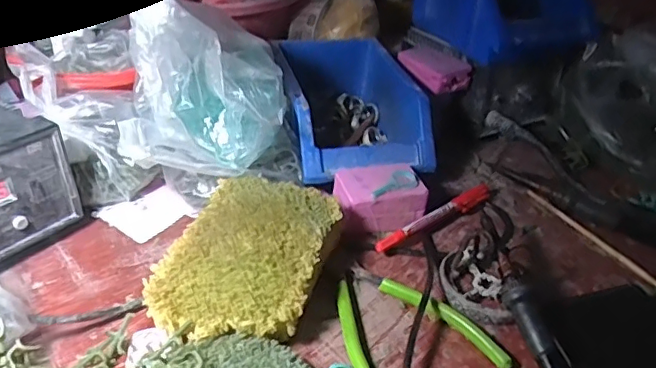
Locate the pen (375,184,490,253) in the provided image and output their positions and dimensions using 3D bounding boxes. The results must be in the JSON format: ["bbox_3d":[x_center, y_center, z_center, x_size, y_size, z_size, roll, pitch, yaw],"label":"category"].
[{"bbox_3d":[0.091,0.029,0.476,0.136,0.018,0.013,-22,46,-34],"label":"pen"}]

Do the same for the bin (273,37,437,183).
[{"bbox_3d":[0.016,-0.072,0.548,0.126,0.073,0.192,-3,38,-15],"label":"bin"}]

